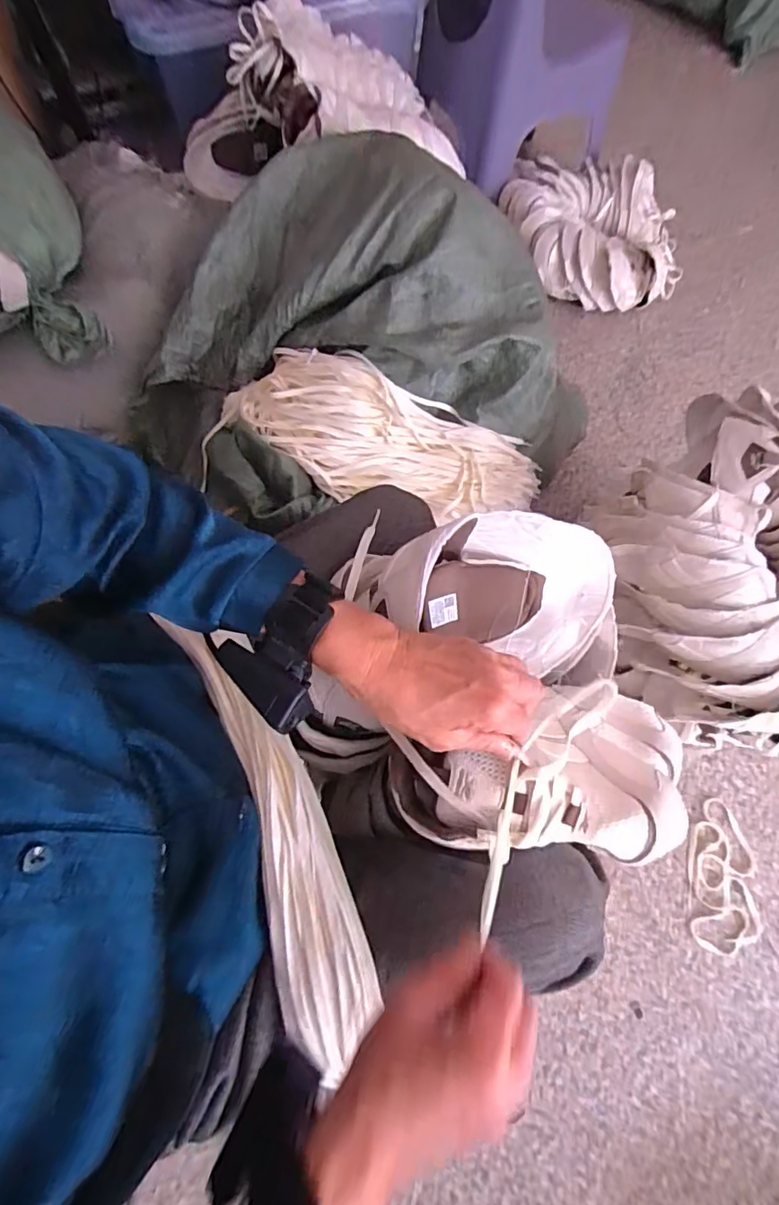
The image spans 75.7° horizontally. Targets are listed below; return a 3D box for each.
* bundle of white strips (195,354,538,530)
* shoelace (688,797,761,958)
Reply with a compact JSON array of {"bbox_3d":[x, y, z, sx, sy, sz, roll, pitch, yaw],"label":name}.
[{"bbox_3d":[-0.030,-0.247,0.773,0.508,0.125,0.178,19,71,5],"label":"bundle of white strips"},{"bbox_3d":[0.538,0.439,0.810,0.110,0.006,0.221,9,69,3],"label":"shoelace"}]

